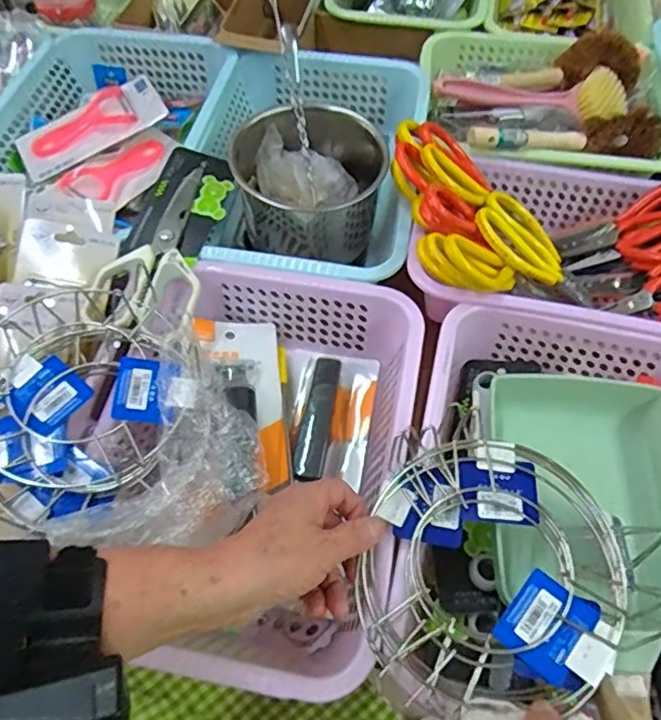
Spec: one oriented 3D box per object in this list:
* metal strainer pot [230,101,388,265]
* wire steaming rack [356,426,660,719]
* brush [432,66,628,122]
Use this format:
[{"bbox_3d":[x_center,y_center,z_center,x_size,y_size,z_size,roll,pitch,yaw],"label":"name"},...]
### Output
[{"bbox_3d":[-0.014,-0.189,0.639,0.170,0.101,0.159,0,60,0],"label":"metal strainer pot"},{"bbox_3d":[0.119,0.147,0.405,0.184,0.041,0.179,0,60,0],"label":"wire steaming rack"},{"bbox_3d":[0.236,-0.320,0.699,0.218,0.044,0.061,18,62,11],"label":"brush"}]

